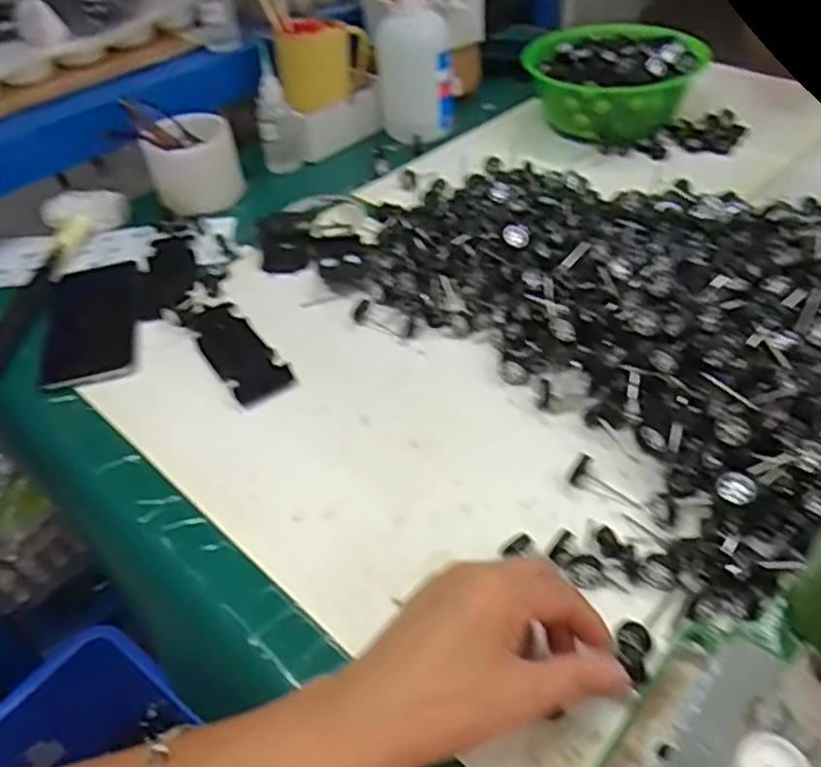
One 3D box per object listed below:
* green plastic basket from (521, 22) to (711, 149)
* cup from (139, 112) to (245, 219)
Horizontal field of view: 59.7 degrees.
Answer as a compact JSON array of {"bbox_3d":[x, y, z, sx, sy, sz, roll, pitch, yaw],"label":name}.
[{"bbox_3d":[0.230,-0.342,0.807,0.159,0.086,0.160,-3,43,3],"label":"green plastic basket"},{"bbox_3d":[-0.225,-0.231,0.746,0.088,0.073,0.082,-3,43,3],"label":"cup"}]

